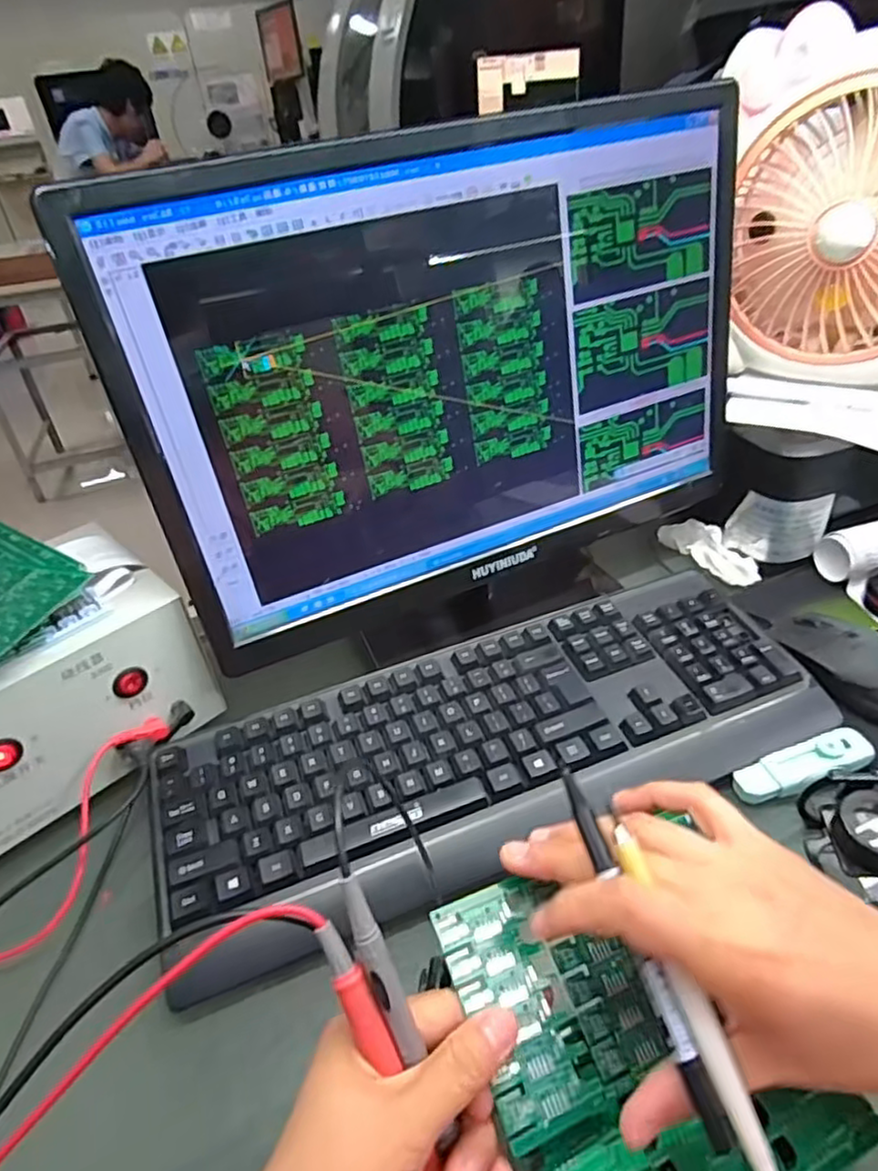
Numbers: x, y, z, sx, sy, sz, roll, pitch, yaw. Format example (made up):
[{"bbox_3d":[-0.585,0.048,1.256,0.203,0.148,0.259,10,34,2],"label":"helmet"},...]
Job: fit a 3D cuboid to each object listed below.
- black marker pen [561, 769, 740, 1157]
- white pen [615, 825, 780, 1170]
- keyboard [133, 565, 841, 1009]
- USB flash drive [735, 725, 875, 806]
[{"bbox_3d":[0.075,0.133,0.249,0.010,0.008,0.130,-16,64,-12],"label":"black marker pen"},{"bbox_3d":[0.094,0.156,0.234,0.009,0.005,0.137,-17,69,-13],"label":"white pen"},{"bbox_3d":[0.041,0.104,0.436,0.426,0.036,0.160,-16,38,-13],"label":"keyboard"},{"bbox_3d":[0.228,0.113,0.415,0.088,0.010,0.026,-20,49,-4],"label":"USB flash drive"}]

